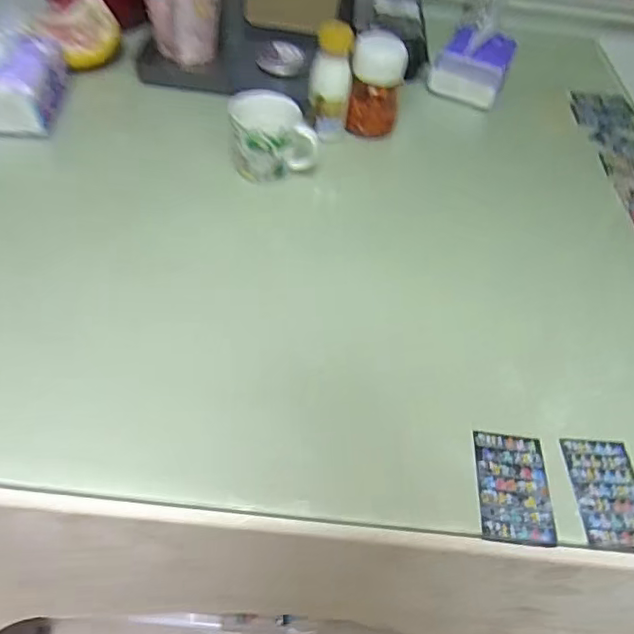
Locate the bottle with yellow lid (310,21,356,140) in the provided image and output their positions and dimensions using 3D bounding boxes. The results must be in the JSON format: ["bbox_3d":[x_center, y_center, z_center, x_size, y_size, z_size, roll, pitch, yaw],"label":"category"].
[{"bbox_3d":[0.018,-0.296,0.730,0.049,0.145,0.039,6,52,-1],"label":"bottle with yellow lid"}]

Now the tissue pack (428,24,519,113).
[{"bbox_3d":[0.237,-0.386,0.859,0.101,0.069,0.114,22,54,11],"label":"tissue pack"}]

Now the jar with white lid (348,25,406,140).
[{"bbox_3d":[0.078,-0.305,0.750,0.066,0.110,0.065,3,52,-3],"label":"jar with white lid"}]

